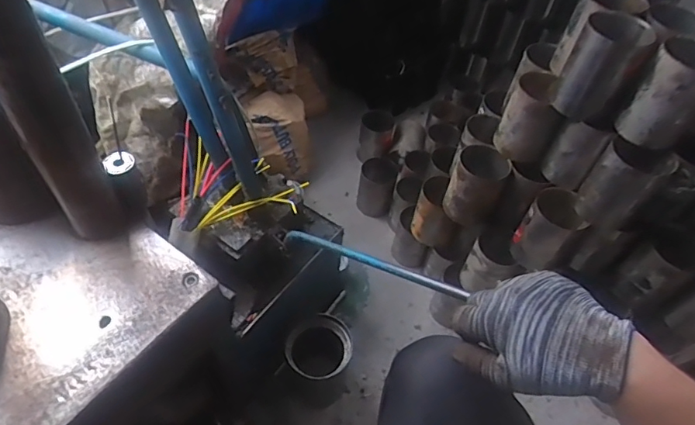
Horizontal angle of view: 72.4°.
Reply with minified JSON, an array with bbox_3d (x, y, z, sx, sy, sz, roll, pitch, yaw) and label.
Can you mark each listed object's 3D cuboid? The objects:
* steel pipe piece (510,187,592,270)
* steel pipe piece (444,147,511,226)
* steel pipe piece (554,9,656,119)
[{"bbox_3d":[0.349,0.028,0.824,0.085,0.139,0.080,3,51,-3],"label":"steel pipe piece"},{"bbox_3d":[0.240,-0.047,0.901,0.093,0.133,0.095,3,51,-3],"label":"steel pipe piece"},{"bbox_3d":[0.380,-0.221,0.714,0.093,0.137,0.081,21,52,12],"label":"steel pipe piece"}]

